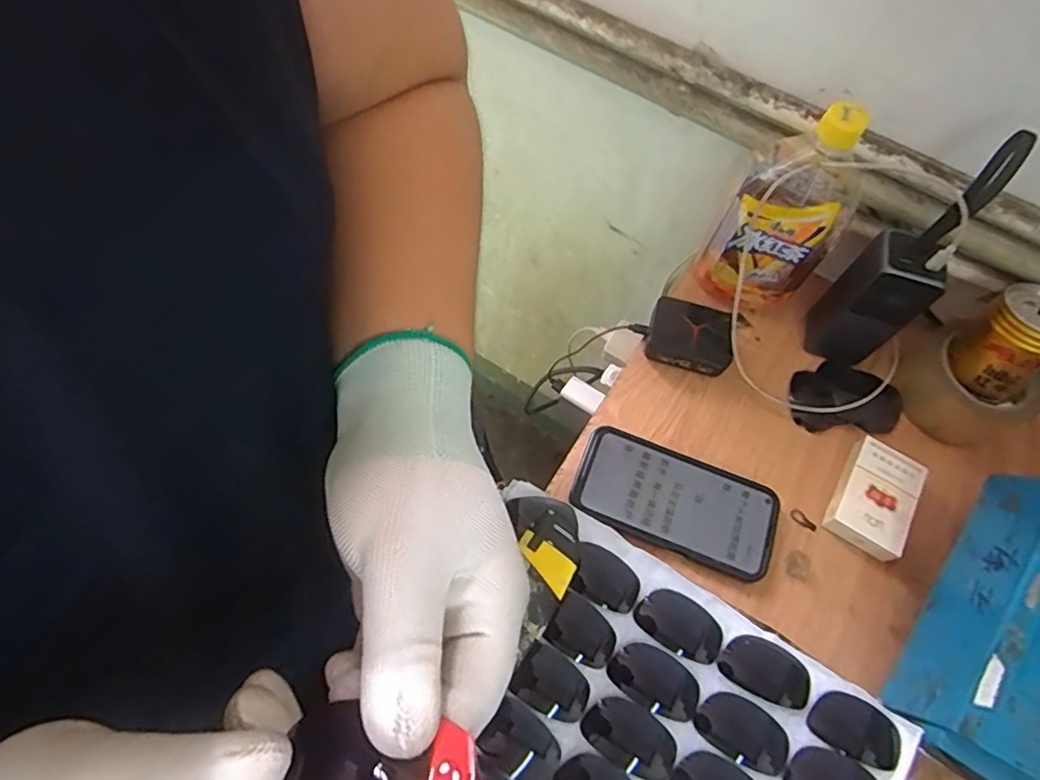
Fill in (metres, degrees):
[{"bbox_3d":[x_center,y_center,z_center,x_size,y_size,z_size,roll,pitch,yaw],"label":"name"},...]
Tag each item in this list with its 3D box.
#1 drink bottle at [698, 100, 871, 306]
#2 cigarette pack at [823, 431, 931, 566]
[{"bbox_3d":[0.231,-0.158,0.512,0.093,0.182,0.094,33,66,13],"label":"drink bottle"},{"bbox_3d":[0.298,0.092,0.512,0.061,0.030,0.090,33,65,12],"label":"cigarette pack"}]

